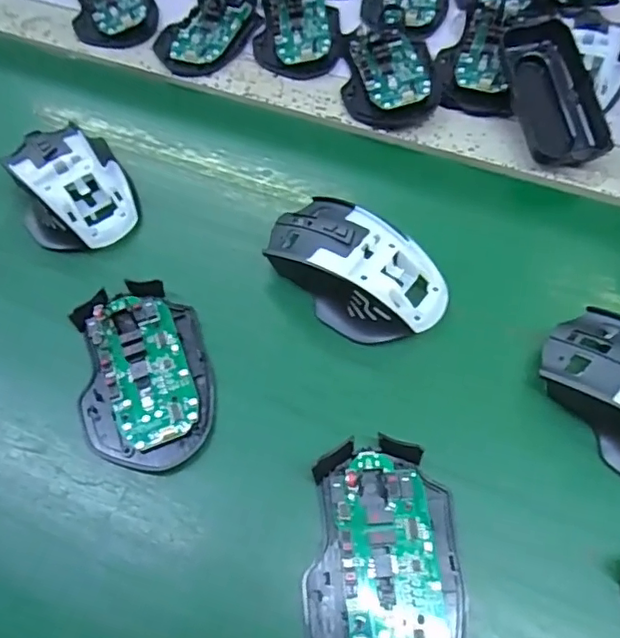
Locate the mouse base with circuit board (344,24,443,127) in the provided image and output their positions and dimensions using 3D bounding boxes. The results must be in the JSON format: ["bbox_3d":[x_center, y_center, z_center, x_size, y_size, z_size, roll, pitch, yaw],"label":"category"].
[{"bbox_3d":[0.062,-0.195,0.449,0.068,0.019,0.103,-2,61,4],"label":"mouse base with circuit board"}]

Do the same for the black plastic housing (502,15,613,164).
[{"bbox_3d":[0.173,-0.159,0.407,0.049,0.023,0.109,-10,75,-3],"label":"black plastic housing"}]

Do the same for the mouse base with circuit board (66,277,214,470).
[{"bbox_3d":[-0.096,0.030,0.328,0.071,0.017,0.112,-16,61,-4],"label":"mouse base with circuit board"}]

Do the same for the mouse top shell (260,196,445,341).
[{"bbox_3d":[0.027,-0.033,0.347,0.114,0.036,0.070,35,69,21],"label":"mouse top shell"}]

